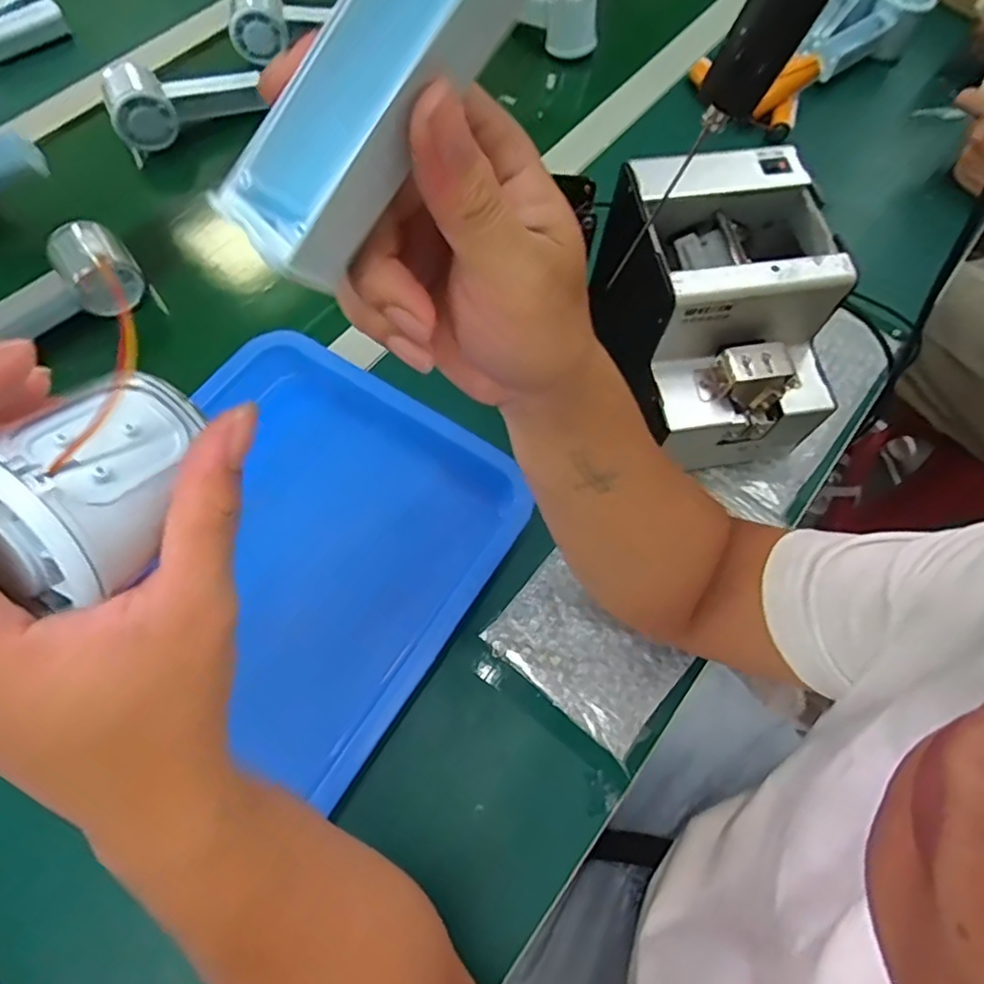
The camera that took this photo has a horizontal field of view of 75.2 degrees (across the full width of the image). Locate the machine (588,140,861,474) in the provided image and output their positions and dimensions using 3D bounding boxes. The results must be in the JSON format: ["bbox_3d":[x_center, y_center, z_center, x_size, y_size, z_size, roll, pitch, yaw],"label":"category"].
[{"bbox_3d":[0.163,-0.126,0.466,0.130,0.143,0.165,-5,65,-4],"label":"machine"}]

